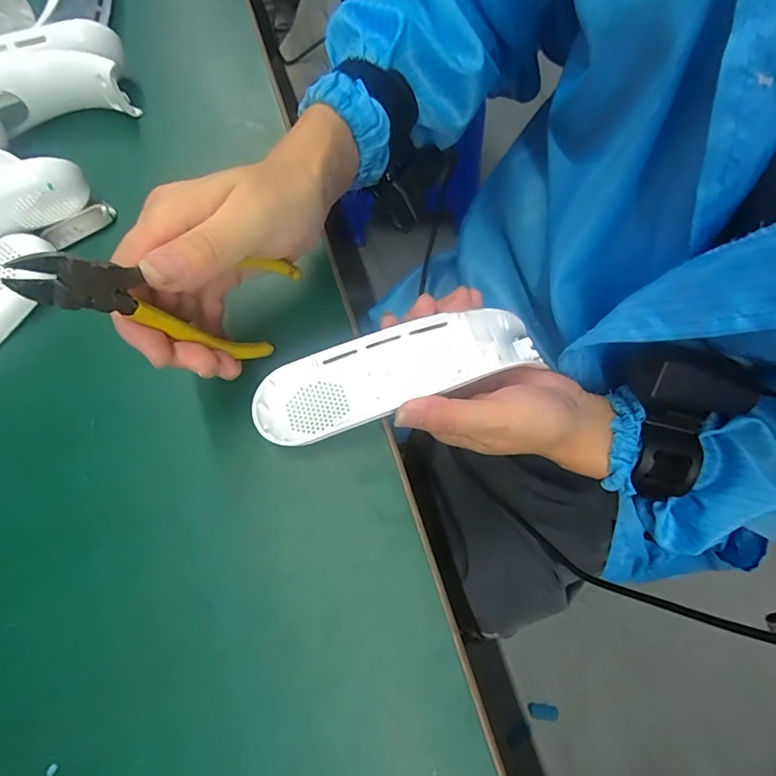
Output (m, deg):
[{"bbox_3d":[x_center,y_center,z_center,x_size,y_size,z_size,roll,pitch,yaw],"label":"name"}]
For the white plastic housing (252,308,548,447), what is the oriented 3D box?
[{"bbox_3d":[0.011,-0.010,0.303,0.188,0.035,0.047,-18,71,-10],"label":"white plastic housing"}]

